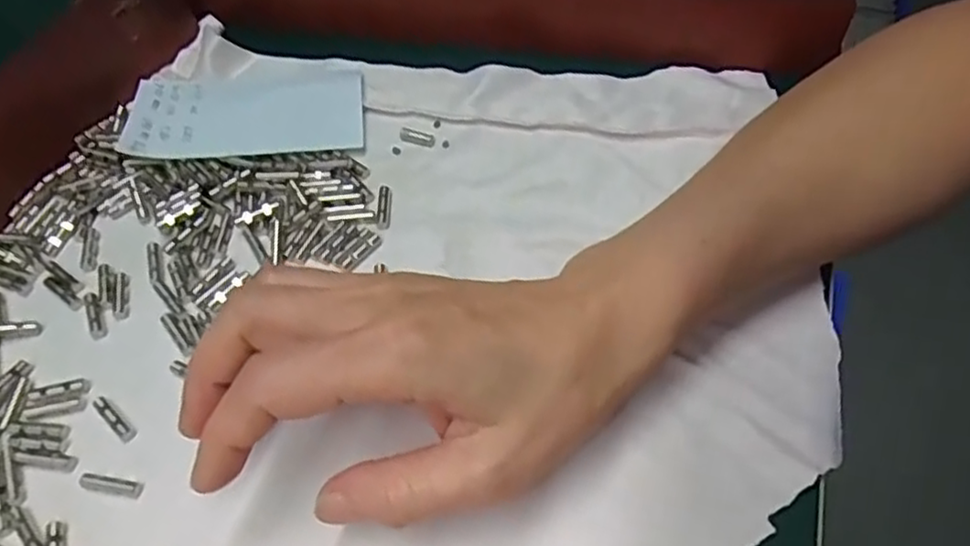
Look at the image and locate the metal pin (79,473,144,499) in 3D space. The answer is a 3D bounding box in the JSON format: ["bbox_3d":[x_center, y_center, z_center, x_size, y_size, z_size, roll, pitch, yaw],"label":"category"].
[{"bbox_3d":[-0.125,0.070,0.231,0.021,0.004,0.006,8,56,7],"label":"metal pin"}]

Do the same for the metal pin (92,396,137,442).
[{"bbox_3d":[-0.131,0.051,0.244,0.021,0.004,0.006,35,64,23],"label":"metal pin"}]

